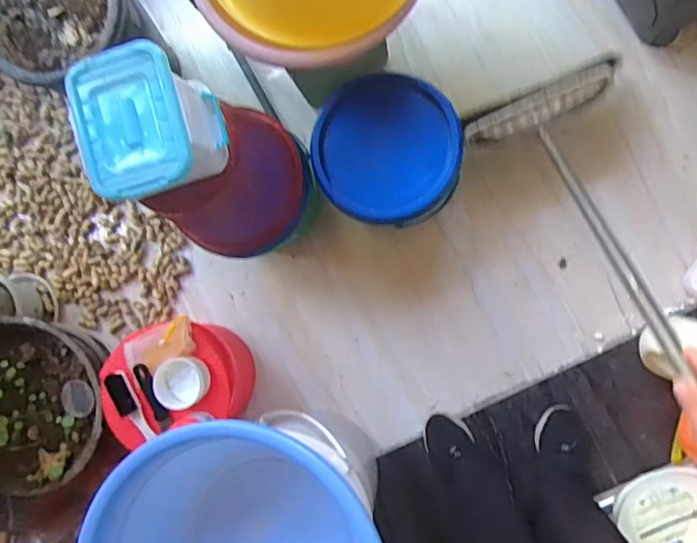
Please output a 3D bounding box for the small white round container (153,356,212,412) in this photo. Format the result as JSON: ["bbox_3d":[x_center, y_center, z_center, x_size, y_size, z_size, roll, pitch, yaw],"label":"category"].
[{"bbox_3d":[-0.297,0.198,0.953,0.091,0.037,0.088,0,90,7],"label":"small white round container"}]

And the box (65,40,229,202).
[{"bbox_3d":[-0.249,-0.175,0.672,0.161,0.096,0.175,-16,88,7],"label":"box"}]

